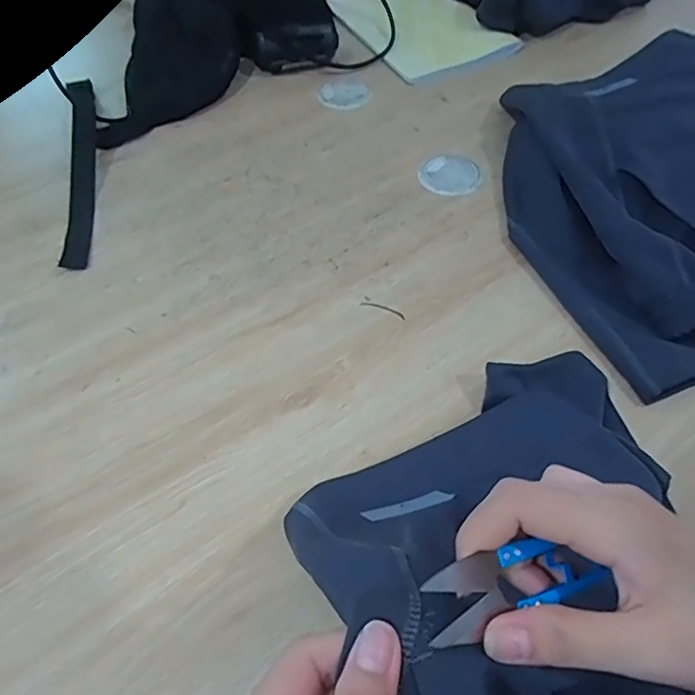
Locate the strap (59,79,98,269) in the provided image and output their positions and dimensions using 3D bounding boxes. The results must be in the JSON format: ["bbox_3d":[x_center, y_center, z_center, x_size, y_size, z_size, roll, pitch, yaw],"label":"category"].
[{"bbox_3d":[-0.287,-0.207,0.598,0.034,0.036,0.309,-12,55,-7],"label":"strap"}]

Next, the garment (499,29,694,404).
[{"bbox_3d":[0.360,-0.171,0.532,0.414,0.078,0.386,-12,55,-7],"label":"garment"}]

